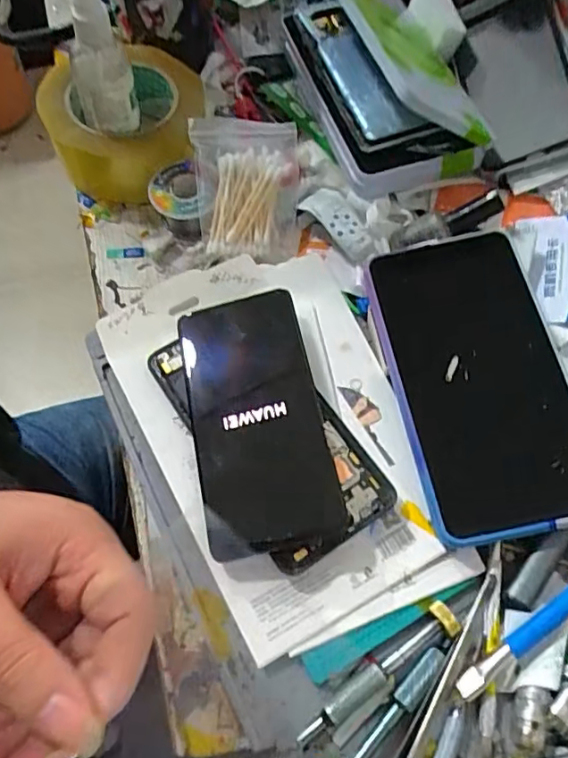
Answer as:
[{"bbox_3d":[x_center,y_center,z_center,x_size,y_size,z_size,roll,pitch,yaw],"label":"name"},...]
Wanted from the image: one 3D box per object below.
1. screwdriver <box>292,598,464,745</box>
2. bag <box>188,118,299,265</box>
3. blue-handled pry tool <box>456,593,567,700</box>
[{"bbox_3d":[0.049,0.153,0.296,0.099,0.011,0.017,-34,71,-11],"label":"screwdriver"},{"bbox_3d":[-0.027,-0.144,0.412,0.074,0.032,0.117,0,65,-2],"label":"bag"},{"bbox_3d":[0.142,0.124,0.301,0.125,0.013,0.012,-33,70,-10],"label":"blue-handled pry tool"}]

